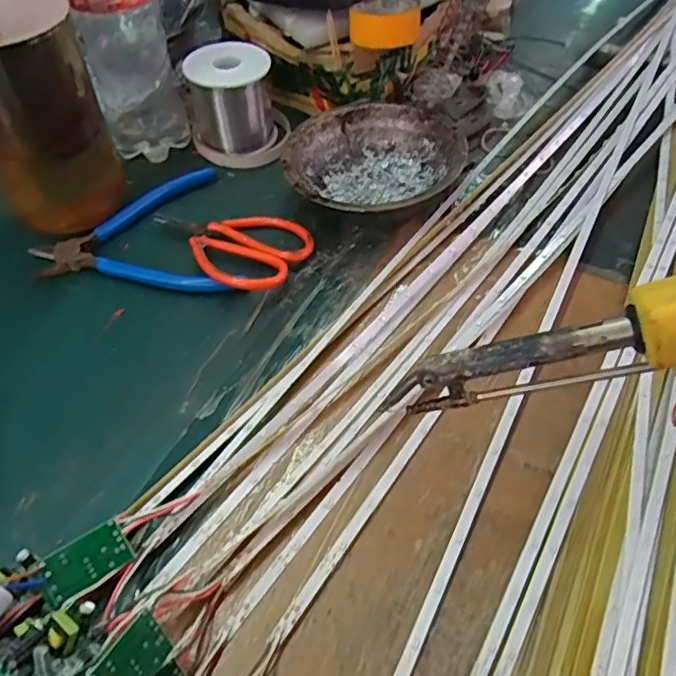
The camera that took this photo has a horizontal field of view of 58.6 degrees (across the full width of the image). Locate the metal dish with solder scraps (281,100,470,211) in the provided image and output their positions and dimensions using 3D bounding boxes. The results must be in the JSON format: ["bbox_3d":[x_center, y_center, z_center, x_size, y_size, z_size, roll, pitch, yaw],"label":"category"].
[{"bbox_3d":[0.025,-0.121,0.437,0.123,0.043,0.120,-1,50,1],"label":"metal dish with solder scraps"}]

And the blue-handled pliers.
[{"bbox_3d":[-0.140,-0.065,0.414,0.134,0.011,0.127,-16,51,-12],"label":"blue-handled pliers"}]

